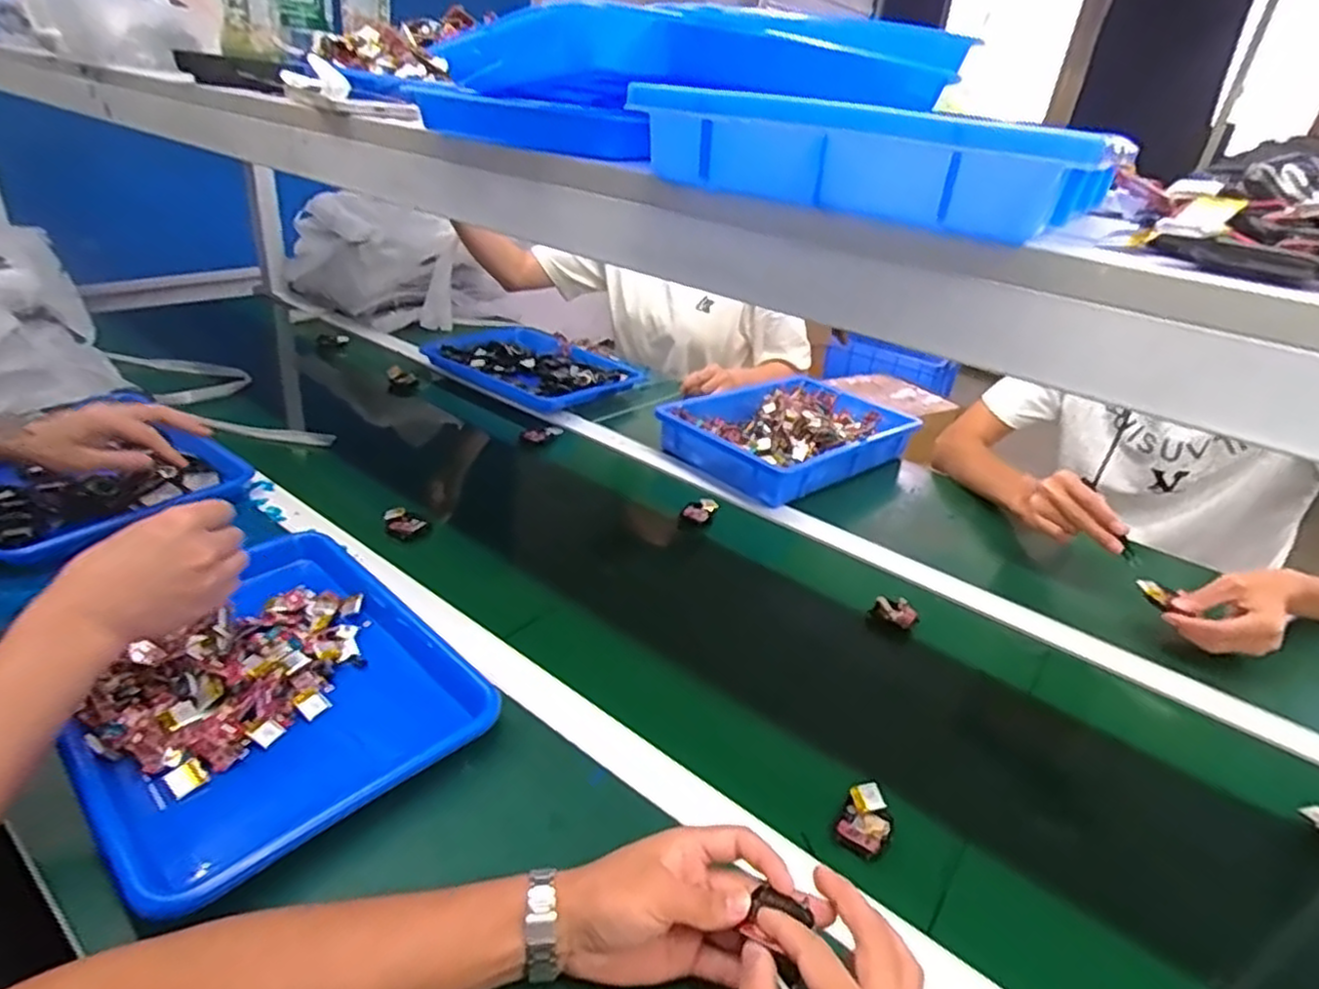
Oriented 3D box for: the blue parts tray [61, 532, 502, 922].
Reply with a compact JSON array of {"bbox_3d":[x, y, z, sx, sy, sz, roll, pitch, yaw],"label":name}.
[{"bbox_3d":[-0.309,0.151,0.584,0.317,0.043,0.265,29,36,34],"label":"blue parts tray"}]

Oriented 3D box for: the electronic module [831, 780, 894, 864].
[{"bbox_3d":[0.155,0.240,0.535,0.036,0.017,0.049,23,33,26],"label":"electronic module"}]

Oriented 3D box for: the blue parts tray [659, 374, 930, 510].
[{"bbox_3d":[0.200,-0.098,1.107,0.374,0.060,0.245,-19,38,-38],"label":"blue parts tray"}]

